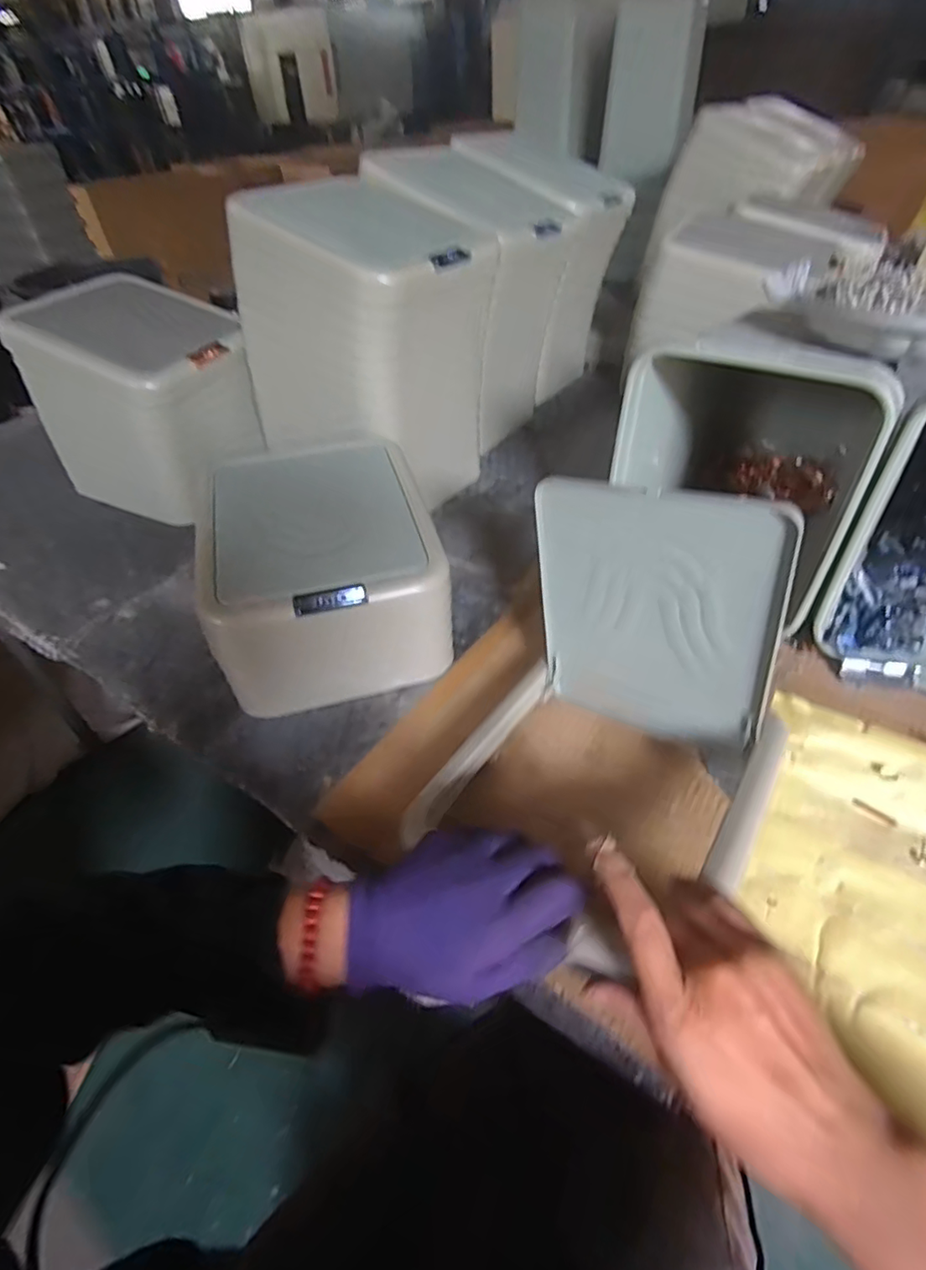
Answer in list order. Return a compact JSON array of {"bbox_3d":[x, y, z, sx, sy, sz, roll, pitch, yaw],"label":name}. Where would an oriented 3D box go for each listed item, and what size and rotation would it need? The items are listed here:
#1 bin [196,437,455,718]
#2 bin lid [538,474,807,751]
[{"bbox_3d":[-0.129,-0.058,0.570,0.205,0.160,0.217,-11,44,-7],"label":"bin"},{"bbox_3d":[0.142,-0.007,0.438,0.172,0.211,0.034,14,36,30],"label":"bin lid"}]

